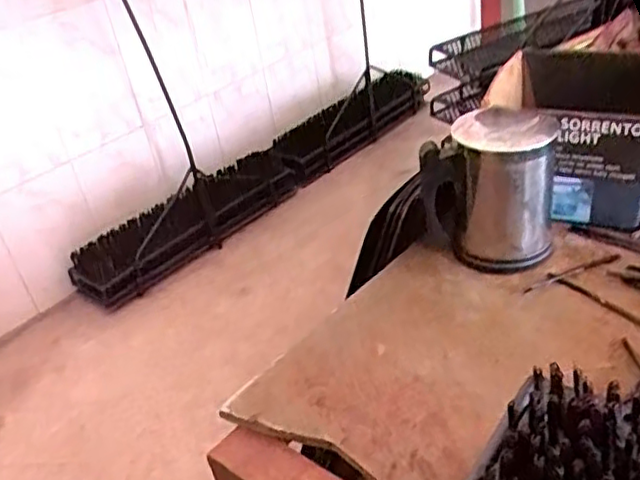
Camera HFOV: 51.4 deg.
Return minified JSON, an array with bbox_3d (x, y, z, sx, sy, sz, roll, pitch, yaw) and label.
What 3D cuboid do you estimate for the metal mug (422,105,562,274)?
[{"bbox_3d":[0.140,-0.042,0.547,0.103,0.113,0.068,11,40,22],"label":"metal mug"}]

